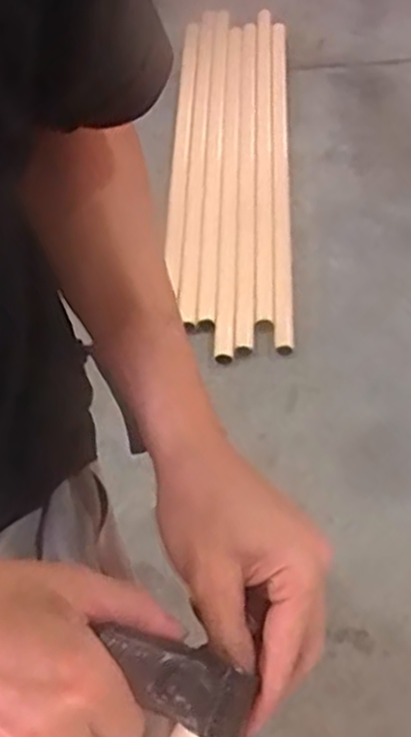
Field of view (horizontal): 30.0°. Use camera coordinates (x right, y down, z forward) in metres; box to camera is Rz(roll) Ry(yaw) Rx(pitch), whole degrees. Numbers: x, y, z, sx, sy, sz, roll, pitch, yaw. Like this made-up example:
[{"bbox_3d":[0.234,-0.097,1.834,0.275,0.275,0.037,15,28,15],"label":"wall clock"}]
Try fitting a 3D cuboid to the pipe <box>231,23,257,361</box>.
[{"bbox_3d":[0.069,-0.334,1.265,0.031,0.029,0.733,3,56,0],"label":"pipe"}]

